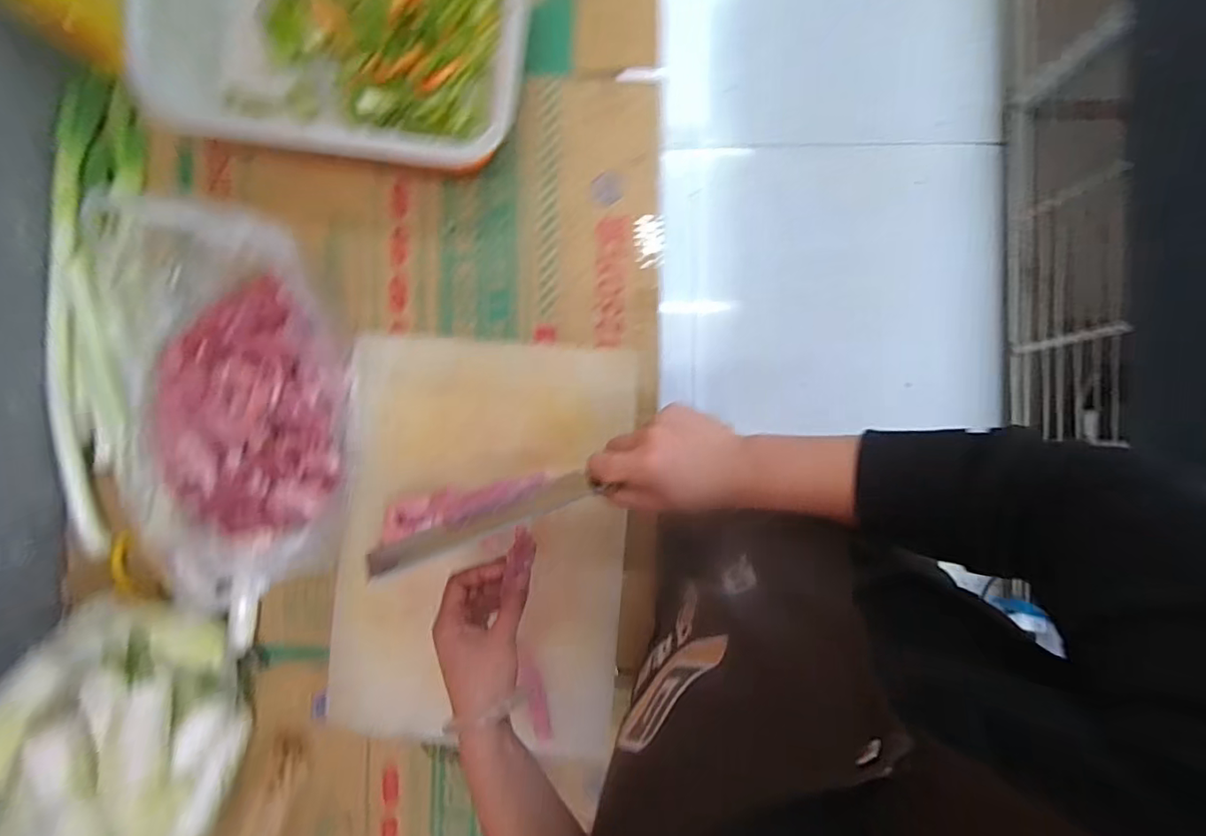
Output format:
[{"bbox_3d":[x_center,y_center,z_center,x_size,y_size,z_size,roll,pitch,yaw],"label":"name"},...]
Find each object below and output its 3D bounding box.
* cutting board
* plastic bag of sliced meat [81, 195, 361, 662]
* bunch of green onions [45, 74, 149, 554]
[{"bbox_3d":[-0.135,0.151,0.627,0.325,0.028,0.477,4,90,2],"label":"cutting board"},{"bbox_3d":[-0.419,0.014,0.617,0.259,0.129,0.463,-6,89,2],"label":"plastic bag of sliced meat"},{"bbox_3d":[-0.695,-0.142,0.751,0.138,0.050,0.616,2,90,2],"label":"bunch of green onions"}]

